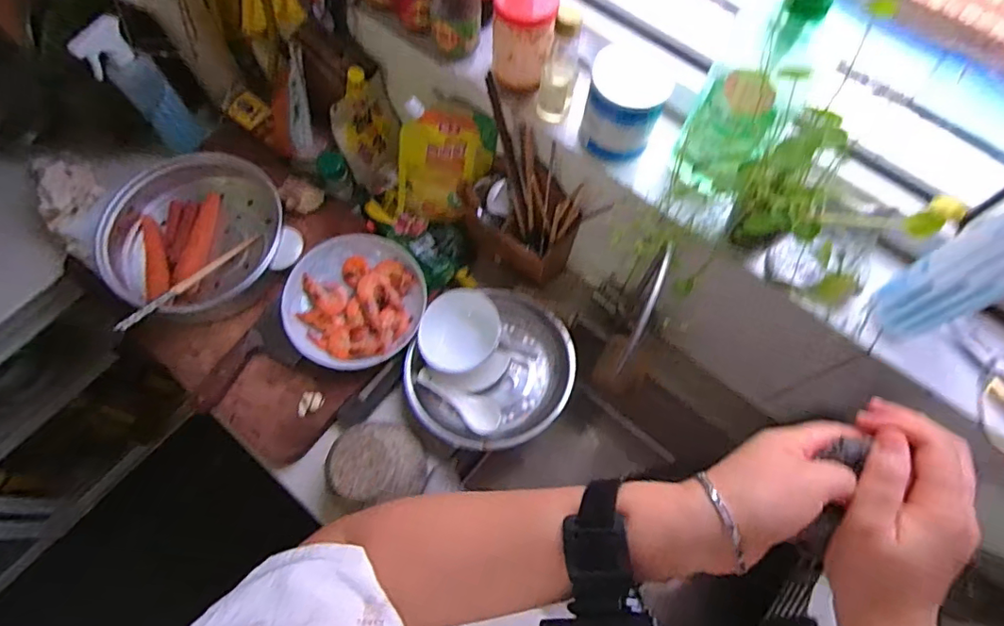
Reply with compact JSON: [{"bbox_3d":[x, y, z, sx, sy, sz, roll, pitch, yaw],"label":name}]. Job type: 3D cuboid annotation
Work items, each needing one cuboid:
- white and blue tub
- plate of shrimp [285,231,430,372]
[{"bbox_3d":[0.139,-0.237,0.596,0.086,0.093,0.088,17,69,6],"label":"white and blue tub"},{"bbox_3d":[-0.211,-0.015,0.778,0.195,0.041,0.198,0,69,-1],"label":"plate of shrimp"}]

